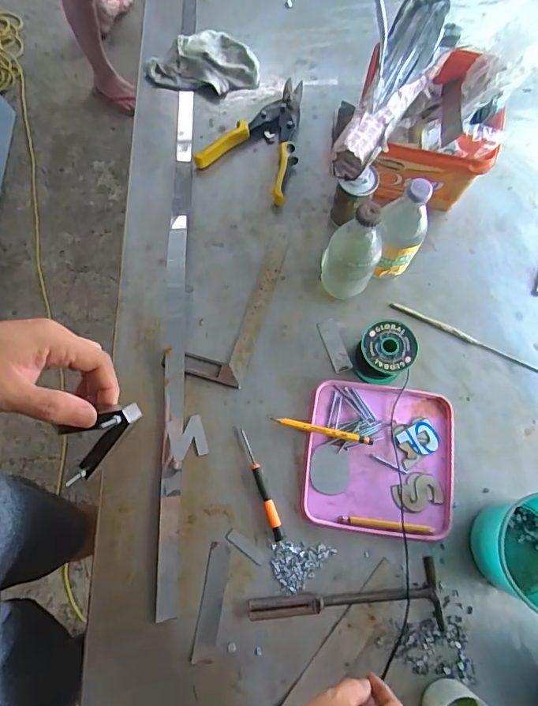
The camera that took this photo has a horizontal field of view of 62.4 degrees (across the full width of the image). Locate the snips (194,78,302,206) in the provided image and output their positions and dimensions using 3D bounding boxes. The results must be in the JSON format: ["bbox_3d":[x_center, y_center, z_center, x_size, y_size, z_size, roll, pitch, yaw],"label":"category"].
[{"bbox_3d":[-0.029,-0.350,0.710,0.143,0.028,0.237,11,73,2],"label":"snips"}]

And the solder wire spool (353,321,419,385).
[{"bbox_3d":[0.151,0.002,0.587,0.068,0.064,0.071,0,73,-1],"label":"solder wire spool"}]

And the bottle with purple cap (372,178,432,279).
[{"bbox_3d":[0.166,-0.155,0.576,0.059,0.174,0.057,-6,73,-3],"label":"bottle with purple cap"}]

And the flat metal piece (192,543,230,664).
[{"bbox_3d":[-0.068,0.295,0.528,0.024,0.006,0.125,10,72,-1],"label":"flat metal piece"}]

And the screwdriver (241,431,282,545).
[{"bbox_3d":[-0.008,0.165,0.561,0.013,0.013,0.140,-18,74,-6],"label":"screwdriver"}]

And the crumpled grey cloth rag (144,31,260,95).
[{"bbox_3d":[-0.115,-0.487,0.747,0.187,0.041,0.102,-13,74,-5],"label":"crumpled grey cloth rag"}]

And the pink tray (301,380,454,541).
[{"bbox_3d":[0.143,0.134,0.576,0.186,0.009,0.185,7,73,1],"label":"pink tray"}]

